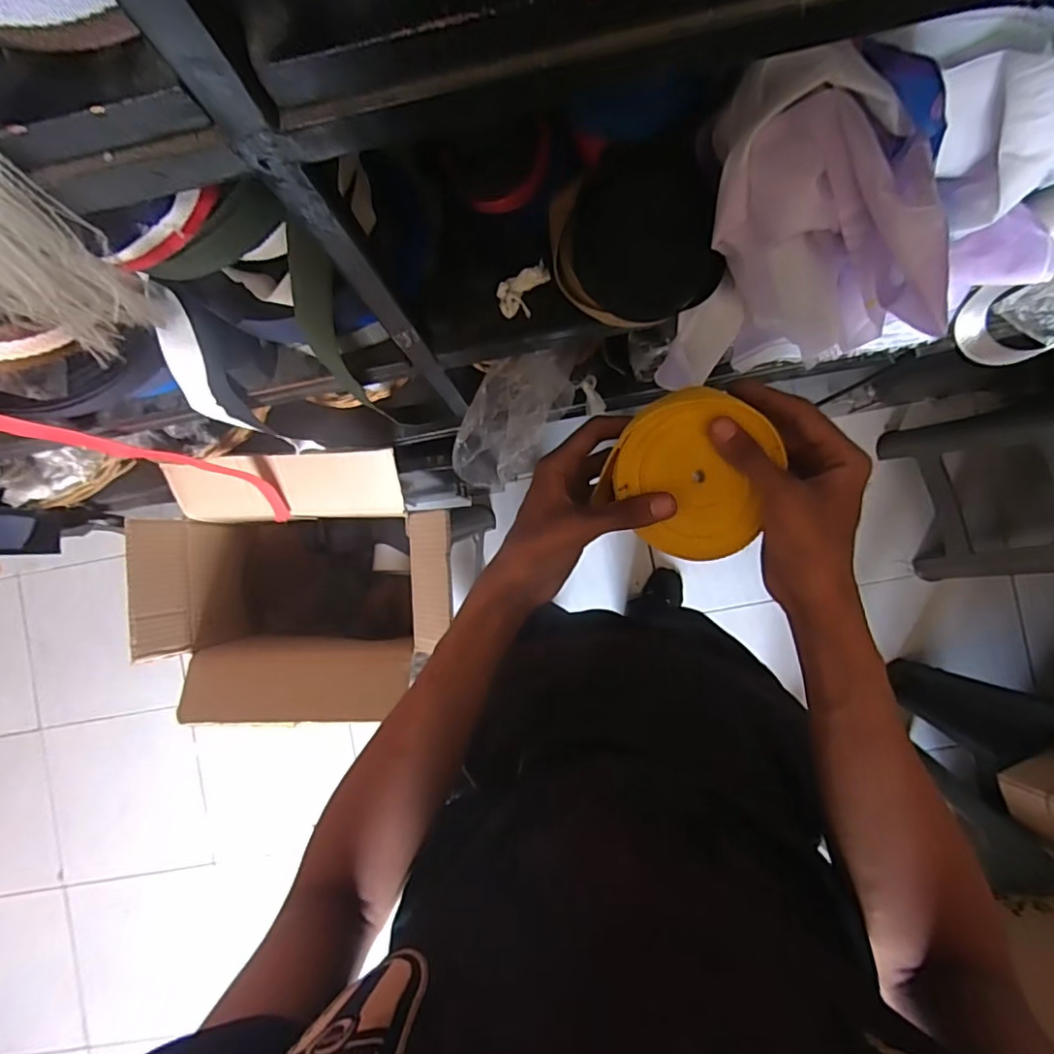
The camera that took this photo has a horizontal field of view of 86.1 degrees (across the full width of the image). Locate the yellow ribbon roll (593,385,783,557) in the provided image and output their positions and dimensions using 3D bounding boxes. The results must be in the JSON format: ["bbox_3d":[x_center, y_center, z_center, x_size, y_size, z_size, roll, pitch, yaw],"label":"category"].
[{"bbox_3d":[0.104,-0.033,0.355,0.095,0.028,0.098,0,89,4],"label":"yellow ribbon roll"}]

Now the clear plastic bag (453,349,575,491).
[{"bbox_3d":[-0.010,-0.104,0.548,0.073,0.091,0.150,28,91,4],"label":"clear plastic bag"}]

